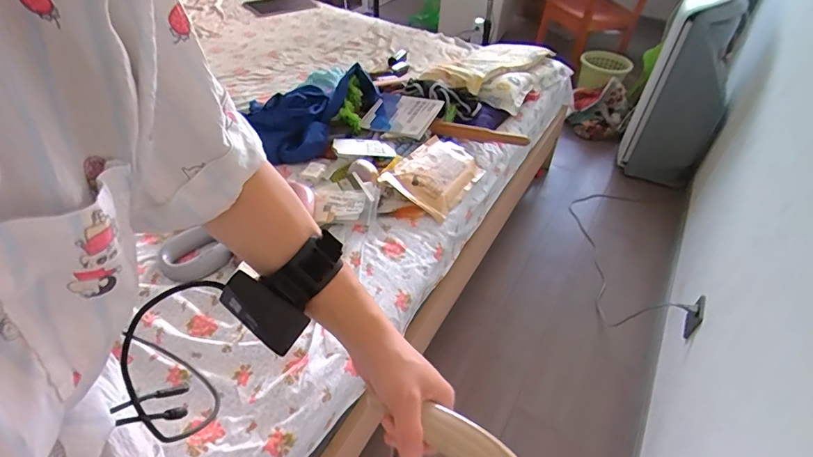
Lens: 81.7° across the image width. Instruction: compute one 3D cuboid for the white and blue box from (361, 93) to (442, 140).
[{"bbox_3d":[-0.017,-0.311,1.302,0.203,0.033,0.164,18,57,32],"label":"white and blue box"}]

